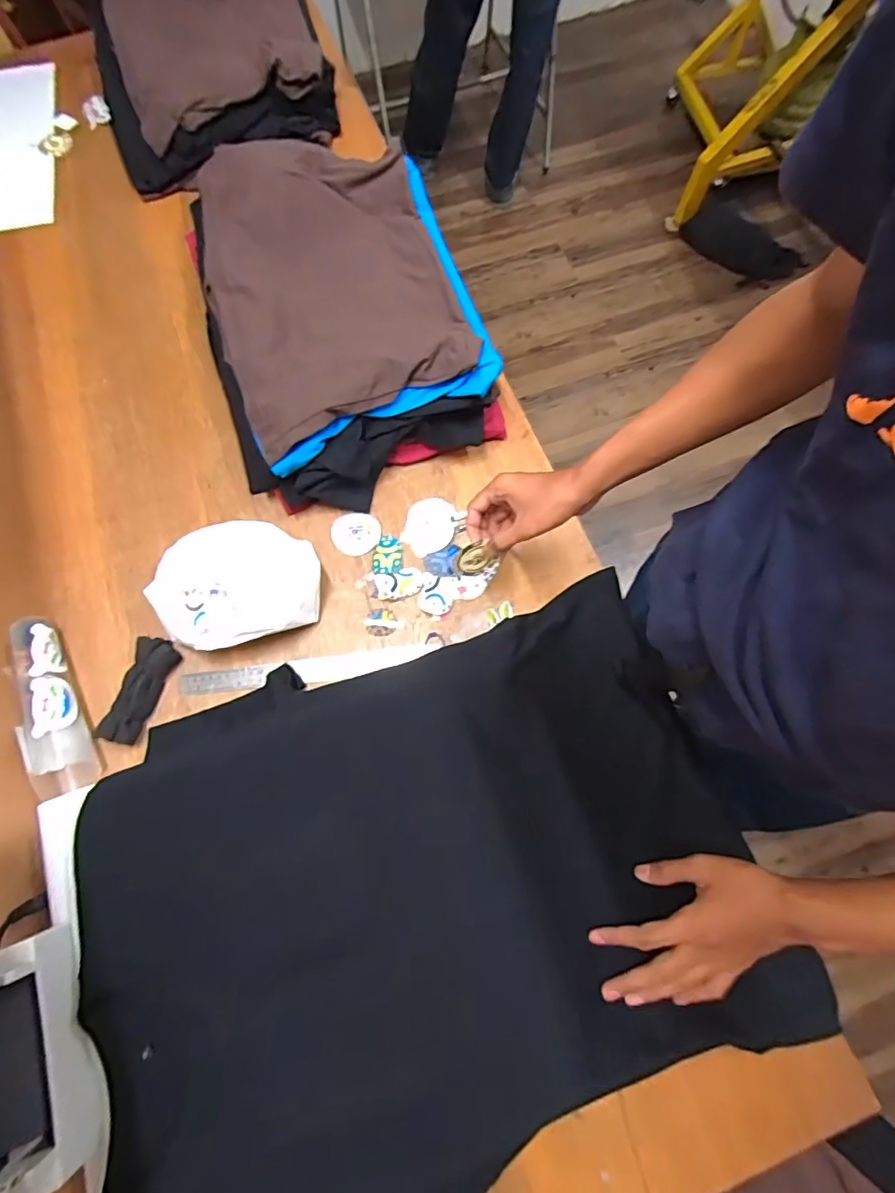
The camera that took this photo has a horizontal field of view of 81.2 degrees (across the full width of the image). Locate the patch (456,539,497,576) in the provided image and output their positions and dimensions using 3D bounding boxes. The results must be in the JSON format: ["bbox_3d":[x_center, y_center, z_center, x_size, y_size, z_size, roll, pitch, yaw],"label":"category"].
[{"bbox_3d":[0.030,-0.041,0.589,0.044,0.045,0.006,19,38,-30],"label":"patch"}]

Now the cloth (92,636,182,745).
[{"bbox_3d":[-0.375,0.112,0.630,0.052,0.033,0.128,19,74,7],"label":"cloth"}]

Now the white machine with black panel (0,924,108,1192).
[{"bbox_3d":[-0.368,0.406,0.456,0.091,0.073,0.186,-33,71,29],"label":"white machine with black panel"}]

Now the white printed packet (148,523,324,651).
[{"bbox_3d":[-0.261,-0.015,0.657,0.203,0.040,0.153,-17,73,-5],"label":"white printed packet"}]

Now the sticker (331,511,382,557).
[{"bbox_3d":[-0.123,-0.085,0.704,0.066,0.004,0.059,-18,79,0],"label":"sticker"}]

